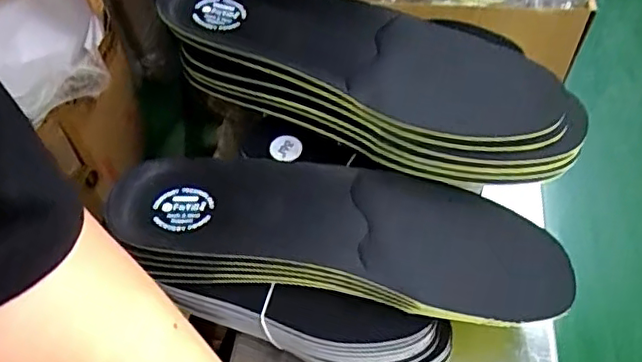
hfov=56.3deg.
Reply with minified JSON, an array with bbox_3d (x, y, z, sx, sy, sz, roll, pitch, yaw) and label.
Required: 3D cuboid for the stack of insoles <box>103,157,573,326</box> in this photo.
[{"bbox_3d":[0.010,0.033,0.402,0.295,0.021,0.098,5,54,4],"label":"stack of insoles"}]

